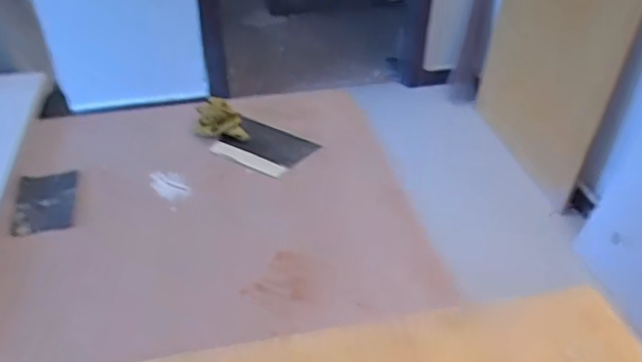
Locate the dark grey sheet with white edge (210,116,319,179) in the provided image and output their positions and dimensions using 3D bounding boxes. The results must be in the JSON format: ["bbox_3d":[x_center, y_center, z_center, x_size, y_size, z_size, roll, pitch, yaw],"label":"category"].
[{"bbox_3d":[-0.083,-0.052,0.842,0.130,0.010,0.101,22,44,24],"label":"dark grey sheet with white edge"}]

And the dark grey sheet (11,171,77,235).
[{"bbox_3d":[-0.360,0.026,0.741,0.072,0.005,0.121,-10,40,-13],"label":"dark grey sheet"}]

